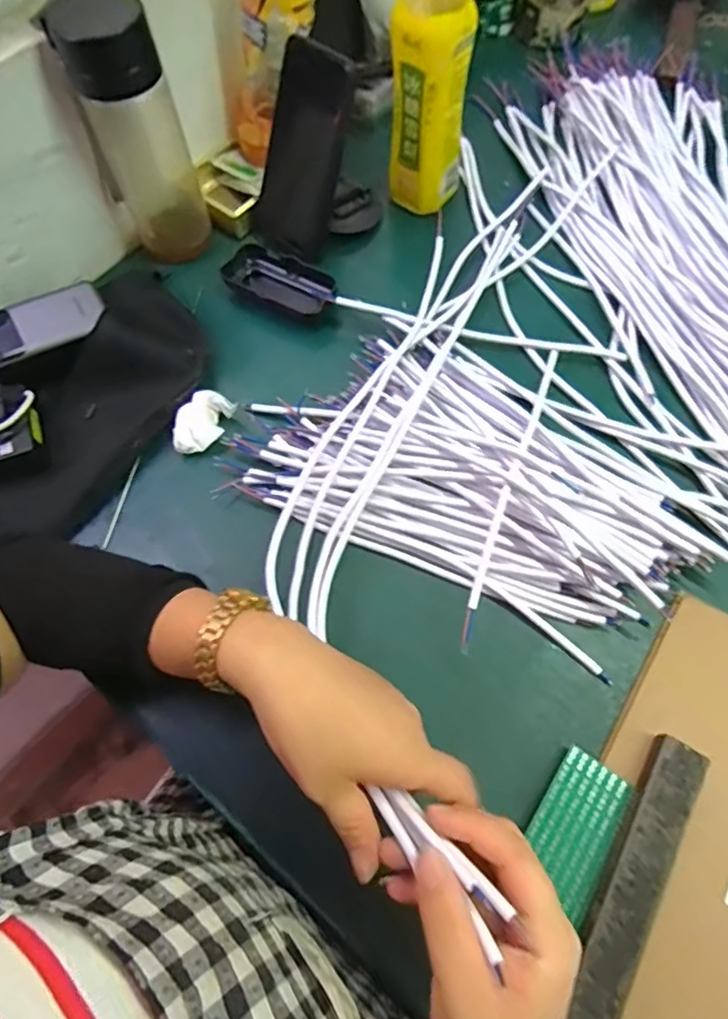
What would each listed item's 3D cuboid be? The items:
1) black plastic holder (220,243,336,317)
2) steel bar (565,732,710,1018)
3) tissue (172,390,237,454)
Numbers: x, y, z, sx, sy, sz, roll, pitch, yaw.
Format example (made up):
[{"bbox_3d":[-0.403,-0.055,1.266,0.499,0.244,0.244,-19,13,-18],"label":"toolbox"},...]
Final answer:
[{"bbox_3d":[-0.076,-0.215,0.556,0.107,0.025,0.055,30,70,15],"label":"black plastic holder"},{"bbox_3d":[0.152,0.234,0.344,0.031,0.022,0.202,28,70,14],"label":"steel bar"},{"bbox_3d":[-0.141,-0.074,0.495,0.037,0.020,0.057,29,70,15],"label":"tissue"}]

